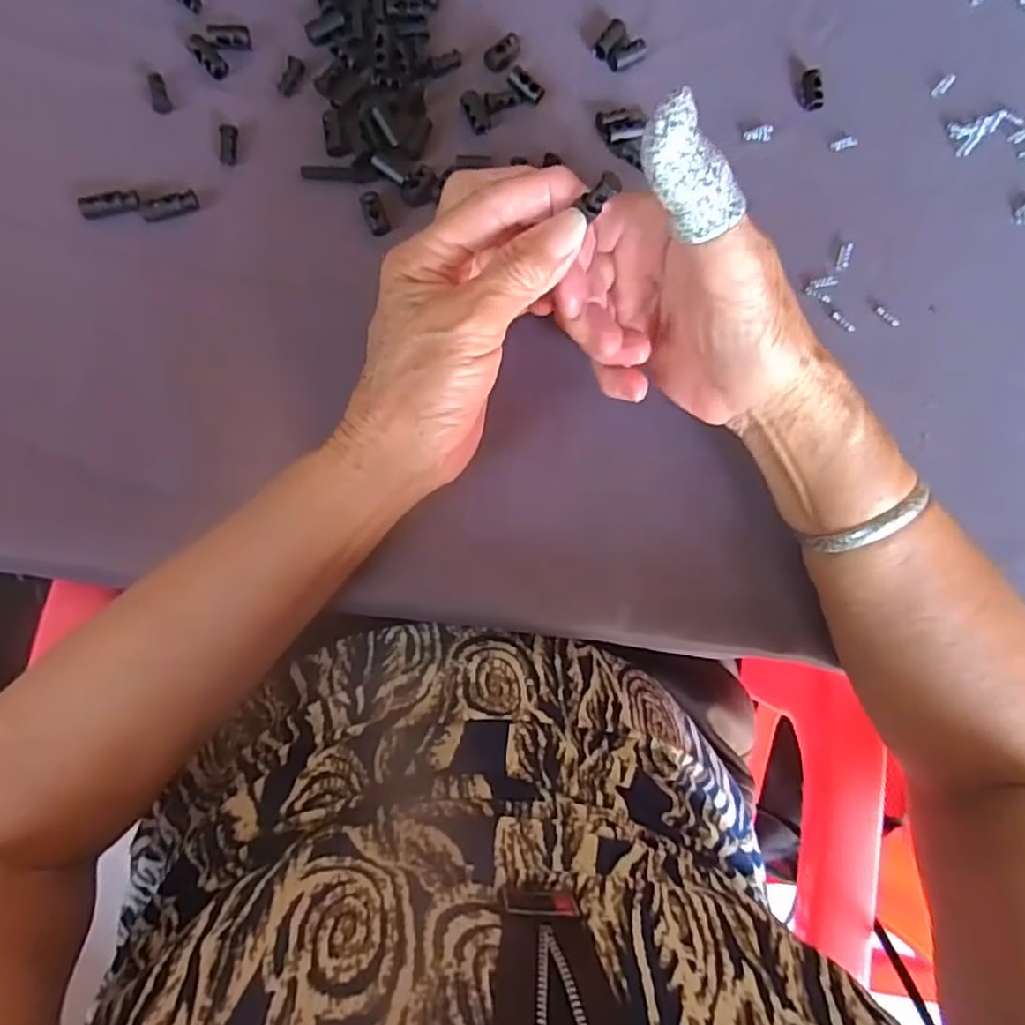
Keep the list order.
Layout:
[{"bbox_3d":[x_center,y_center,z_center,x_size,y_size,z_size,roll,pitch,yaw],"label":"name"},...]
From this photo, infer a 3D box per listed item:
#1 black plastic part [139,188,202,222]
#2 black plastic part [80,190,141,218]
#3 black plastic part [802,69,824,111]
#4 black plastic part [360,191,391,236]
[{"bbox_3d":[-0.156,-0.140,0.300,0.024,0.004,0.010,-20,89,-8],"label":"black plastic part"},{"bbox_3d":[-0.180,-0.138,0.296,0.025,0.004,0.009,-21,89,-8],"label":"black plastic part"},{"bbox_3d":[0.156,-0.220,0.344,0.009,0.005,0.020,-5,87,-7],"label":"black plastic part"},{"bbox_3d":[-0.064,-0.141,0.310,0.010,0.004,0.022,-20,89,-8],"label":"black plastic part"}]

